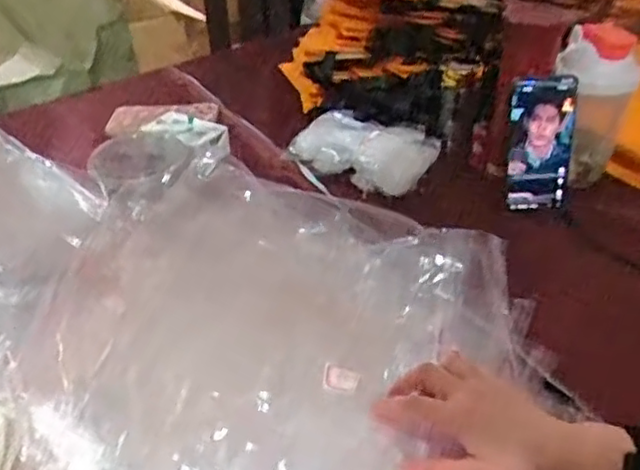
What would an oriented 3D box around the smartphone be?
[{"bbox_3d":[0.259,-0.103,0.783,0.079,0.172,0.015,-14,34,-6],"label":"smartphone"}]

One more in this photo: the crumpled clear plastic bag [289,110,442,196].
[{"bbox_3d":[0.060,-0.117,0.894,0.178,0.051,0.129,22,44,27],"label":"crumpled clear plastic bag"}]

